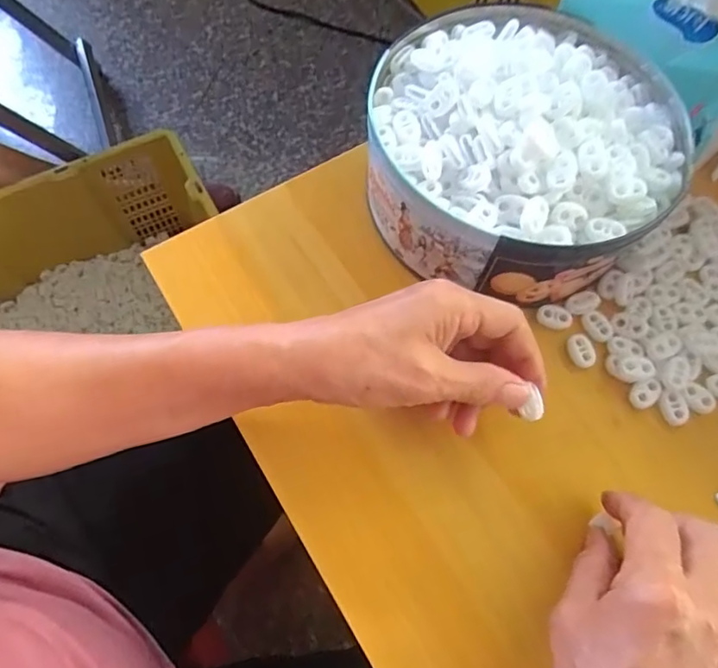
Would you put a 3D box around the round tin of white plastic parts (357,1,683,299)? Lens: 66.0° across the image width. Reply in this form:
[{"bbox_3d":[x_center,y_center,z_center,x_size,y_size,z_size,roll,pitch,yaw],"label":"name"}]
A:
[{"bbox_3d":[0.103,-0.122,0.358,0.189,0.082,0.187,1,69,-2],"label":"round tin of white plastic parts"}]

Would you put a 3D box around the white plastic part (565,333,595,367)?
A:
[{"bbox_3d":[0.142,0.011,0.354,0.016,0.006,0.021,-15,71,-8],"label":"white plastic part"}]

